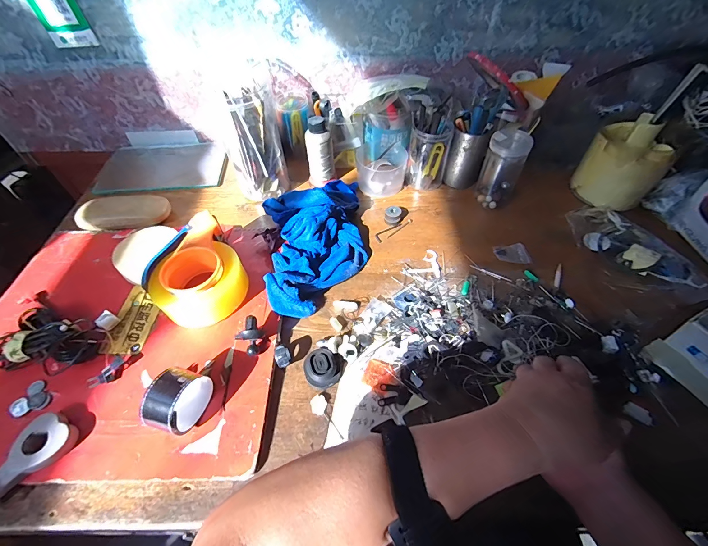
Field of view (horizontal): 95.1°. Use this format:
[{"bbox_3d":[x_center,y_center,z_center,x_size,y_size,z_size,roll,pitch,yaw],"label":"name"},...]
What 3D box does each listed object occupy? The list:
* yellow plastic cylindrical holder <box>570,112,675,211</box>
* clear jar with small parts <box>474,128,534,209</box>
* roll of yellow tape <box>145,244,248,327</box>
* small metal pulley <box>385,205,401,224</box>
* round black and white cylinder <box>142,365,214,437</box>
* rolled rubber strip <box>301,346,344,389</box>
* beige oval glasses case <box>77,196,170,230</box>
[{"bbox_3d":[0.465,-0.189,0.567,0.082,0.126,0.116,-16,52,-11],"label":"yellow plastic cylindrical holder"},{"bbox_3d":[0.258,-0.179,0.569,0.063,0.123,0.060,20,55,18],"label":"clear jar with small parts"},{"bbox_3d":[-0.213,0.015,0.457,0.103,0.063,0.118,29,58,23],"label":"roll of yellow tape"},{"bbox_3d":[0.071,-0.104,0.584,0.027,0.021,0.029,-1,51,1],"label":"small metal pulley"},{"bbox_3d":[-0.195,0.141,0.359,0.049,0.054,0.063,5,51,6],"label":"round black and white cylinder"},{"bbox_3d":[-0.041,0.119,0.408,0.043,0.015,0.049,-31,56,-21],"label":"rolled rubber strip"},{"bbox_3d":[-0.415,-0.110,0.587,0.151,0.022,0.070,-8,51,-4],"label":"beige oval glasses case"}]

